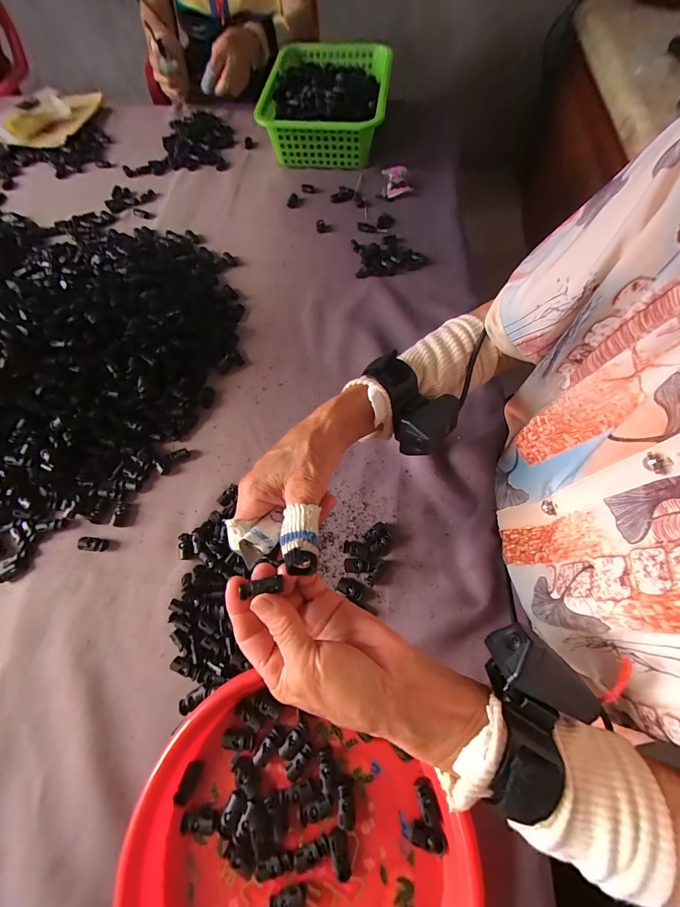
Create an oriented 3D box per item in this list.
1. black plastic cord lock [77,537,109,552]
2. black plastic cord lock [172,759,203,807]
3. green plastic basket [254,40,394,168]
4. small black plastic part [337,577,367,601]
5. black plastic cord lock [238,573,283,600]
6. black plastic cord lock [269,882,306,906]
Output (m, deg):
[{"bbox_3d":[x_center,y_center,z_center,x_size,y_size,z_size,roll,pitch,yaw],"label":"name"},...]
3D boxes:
[{"bbox_3d":[-0.269,0.098,0.356,0.032,0.006,0.014,8,67,-9],"label":"black plastic cord lock"},{"bbox_3d":[-0.127,0.277,0.276,0.014,0.010,0.028,21,69,10],"label":"black plastic cord lock"},{"bbox_3d":[-0.019,-0.662,0.621,0.210,0.096,0.328,8,68,5],"label":"green plastic basket"},{"bbox_3d":[0.012,0.137,0.332,0.029,0.008,0.014,25,70,12],"label":"small black plastic part"},{"bbox_3d":[-0.050,0.083,0.207,0.024,0.008,0.009,-14,67,2],"label":"black plastic cord lock"},{"bbox_3d":[-0.040,0.335,0.246,0.028,0.008,0.015,-12,67,-3],"label":"black plastic cord lock"}]

